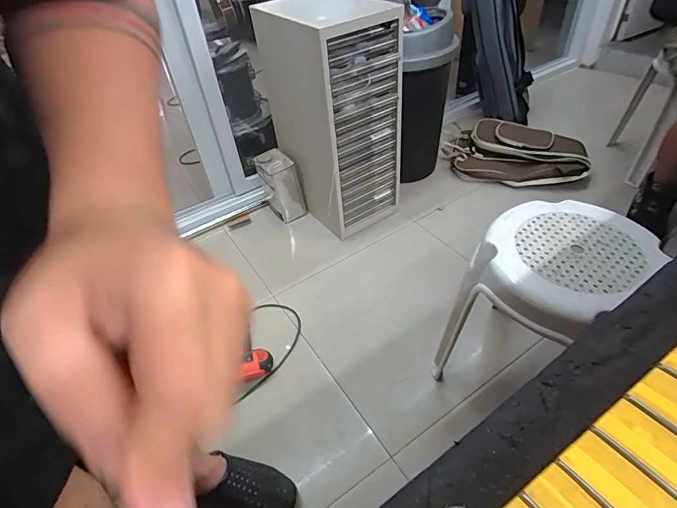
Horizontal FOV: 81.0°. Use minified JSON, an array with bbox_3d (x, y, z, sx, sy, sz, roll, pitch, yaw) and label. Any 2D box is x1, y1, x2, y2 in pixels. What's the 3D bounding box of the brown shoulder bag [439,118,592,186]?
[{"bbox_3d":[0.714,-0.434,1.655,0.539,0.126,0.352,11,46,18],"label":"brown shoulder bag"}]

